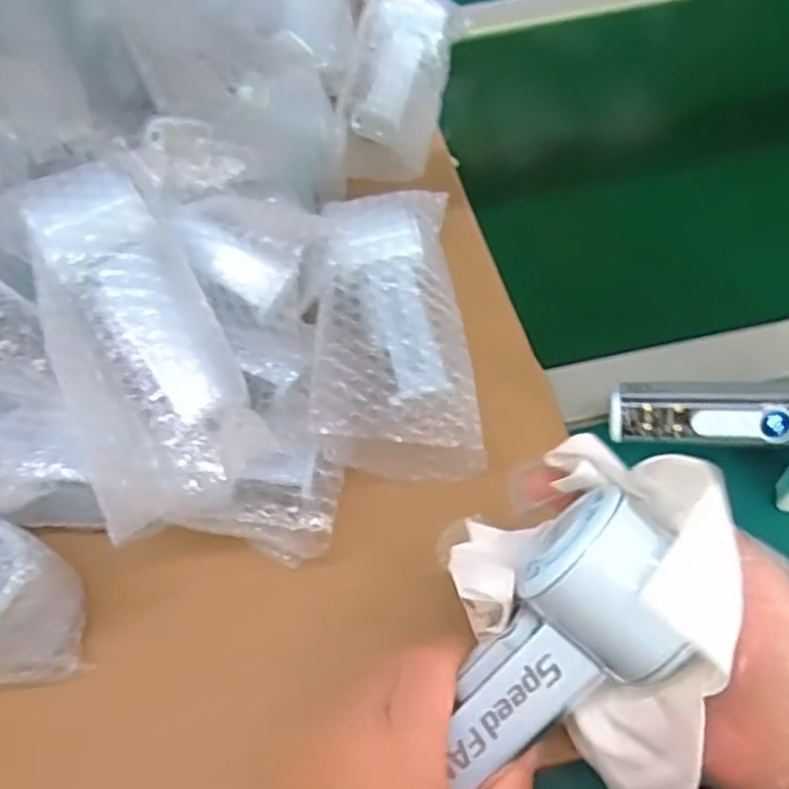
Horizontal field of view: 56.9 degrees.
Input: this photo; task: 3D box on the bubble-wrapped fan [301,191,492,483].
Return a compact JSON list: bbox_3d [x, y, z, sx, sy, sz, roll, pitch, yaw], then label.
[{"bbox_3d":[-0.002,-0.040,0.446,0.093,0.071,0.203,-8,56,0],"label":"bubble-wrapped fan"}]

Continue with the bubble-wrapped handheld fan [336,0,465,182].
[{"bbox_3d":[0.005,-0.264,0.601,0.076,0.074,0.204,10,73,12],"label":"bubble-wrapped handheld fan"}]

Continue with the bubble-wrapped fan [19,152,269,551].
[{"bbox_3d":[-0.131,-0.032,0.364,0.083,0.053,0.189,-21,79,-9],"label":"bubble-wrapped fan"}]

